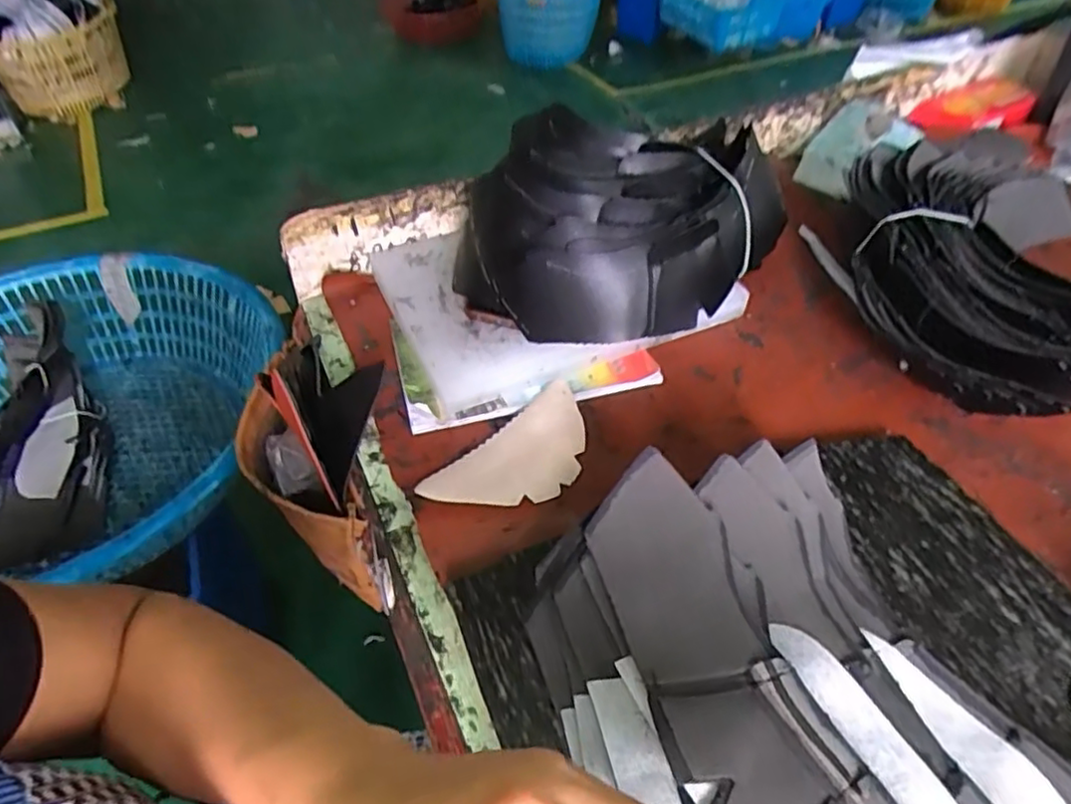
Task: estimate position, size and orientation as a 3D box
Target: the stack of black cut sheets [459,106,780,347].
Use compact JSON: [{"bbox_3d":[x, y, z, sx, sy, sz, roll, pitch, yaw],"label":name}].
[{"bbox_3d":[0.068,-0.160,0.579,0.227,0.097,0.237,27,53,24],"label":"stack of black cut sheets"}]

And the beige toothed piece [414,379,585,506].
[{"bbox_3d":[-0.009,0.043,0.497,0.141,0.013,0.072,-35,56,-28],"label":"beige toothed piece"}]

